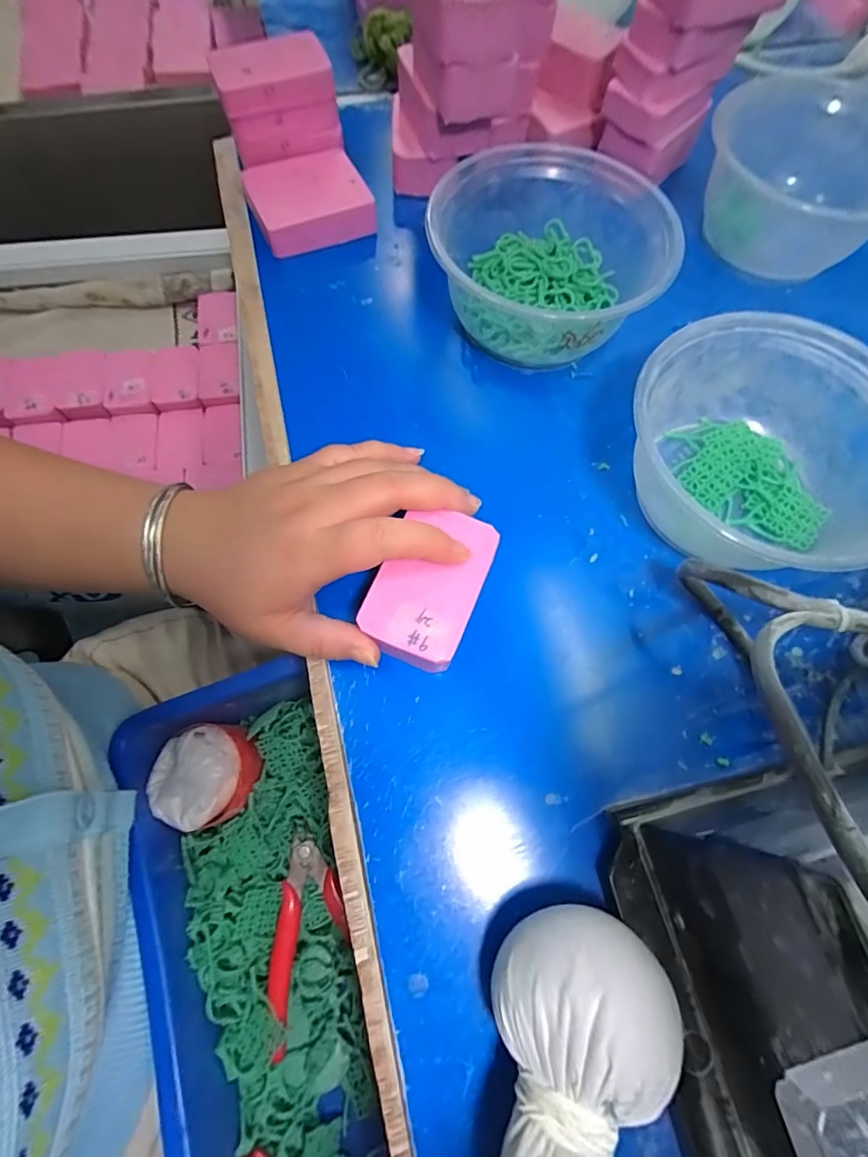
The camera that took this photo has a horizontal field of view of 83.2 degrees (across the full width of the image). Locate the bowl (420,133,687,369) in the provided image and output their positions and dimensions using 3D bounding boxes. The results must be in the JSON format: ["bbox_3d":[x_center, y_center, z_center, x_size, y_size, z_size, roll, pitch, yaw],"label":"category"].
[{"bbox_3d":[0.066,-0.186,0.294,0.135,0.065,0.123,0,69,0],"label":"bowl"}]

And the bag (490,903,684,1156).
[{"bbox_3d":[0.034,0.190,0.156,0.056,0.049,0.149,19,70,7],"label":"bag"}]

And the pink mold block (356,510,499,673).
[{"bbox_3d":[-0.001,0.005,0.234,0.045,0.032,0.069,20,70,8],"label":"pink mold block"}]

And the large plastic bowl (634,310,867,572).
[{"bbox_3d":[0.167,-0.060,0.249,0.122,0.058,0.134,0,69,0],"label":"large plastic bowl"}]

